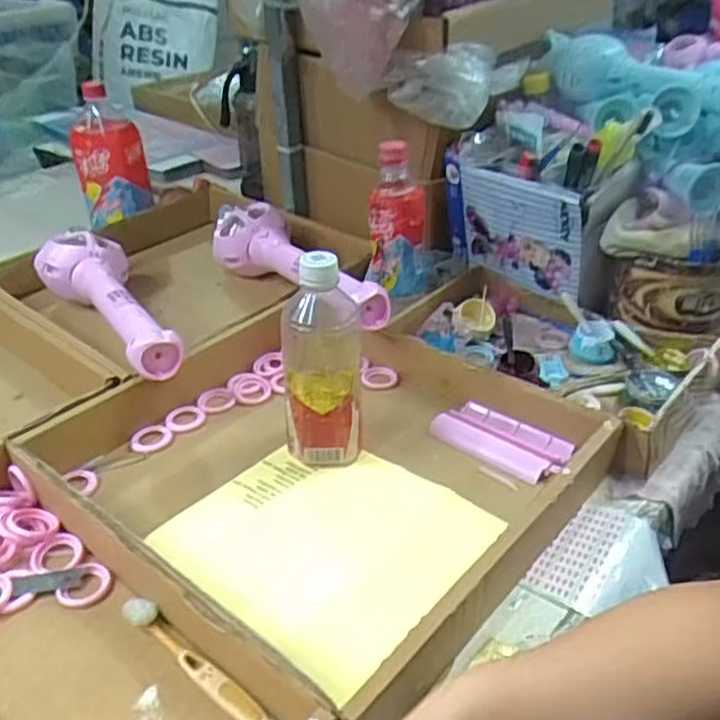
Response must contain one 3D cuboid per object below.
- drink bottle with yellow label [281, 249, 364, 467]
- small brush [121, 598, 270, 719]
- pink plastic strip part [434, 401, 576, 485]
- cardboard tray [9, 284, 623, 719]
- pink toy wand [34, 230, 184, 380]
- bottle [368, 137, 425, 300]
[{"bbox_3d":[-0.029,0.003,0.592,0.069,0.184,0.059,-3,34,-5],"label":"drink bottle with yellow label"},{"bbox_3d":[-0.107,0.195,0.453,0.138,0.011,0.017,25,41,33],"label":"small brush"},{"bbox_3d":[0.130,0.071,0.640,0.124,0.016,0.059,25,41,33],"label":"pink plastic strip part"},{"bbox_3d":[-0.037,0.072,0.608,0.397,0.057,0.357,25,41,33],"label":"cardboard tray"},{"bbox_3d":[-0.273,-0.050,0.761,0.099,0.089,0.320,-17,37,-23],"label":"pink toy wand"},{"bbox_3d":[0.042,-0.148,0.775,0.064,0.165,0.075,4,34,6],"label":"bottle"}]

